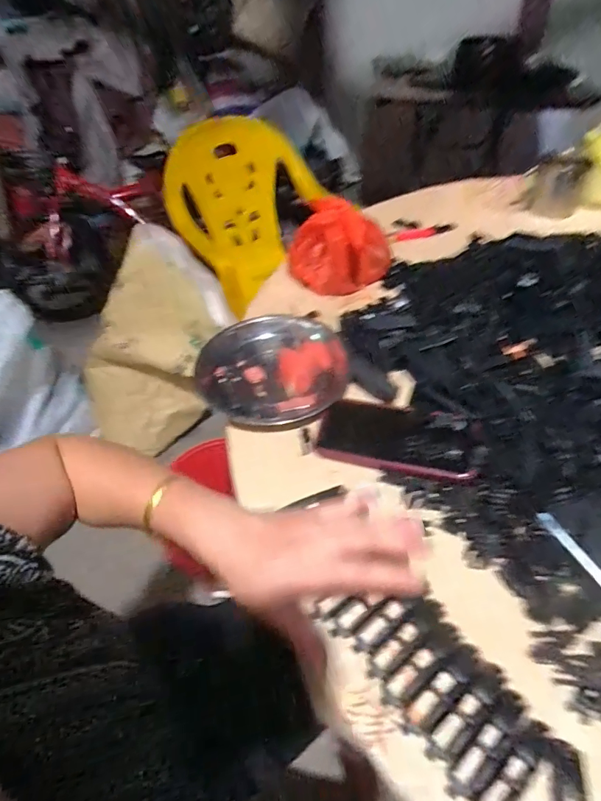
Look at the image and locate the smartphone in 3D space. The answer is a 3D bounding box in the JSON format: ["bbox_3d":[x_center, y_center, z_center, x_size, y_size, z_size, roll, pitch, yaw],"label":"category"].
[{"bbox_3d":[0.101,0.039,0.449,0.160,0.008,0.079,8,54,18],"label":"smartphone"}]

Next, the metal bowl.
[{"bbox_3d":[-0.034,-0.039,0.531,0.176,0.040,0.183,-2,47,2],"label":"metal bowl"}]

